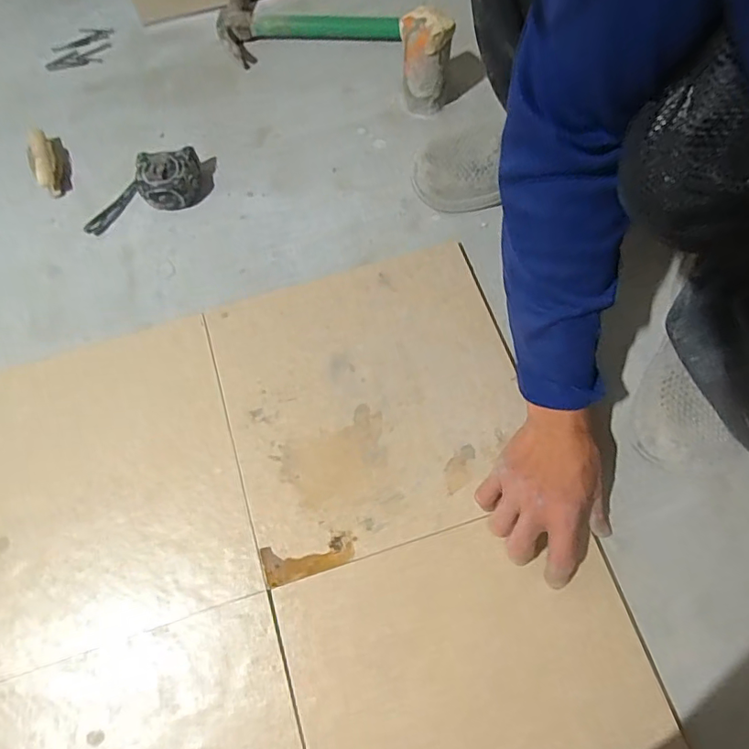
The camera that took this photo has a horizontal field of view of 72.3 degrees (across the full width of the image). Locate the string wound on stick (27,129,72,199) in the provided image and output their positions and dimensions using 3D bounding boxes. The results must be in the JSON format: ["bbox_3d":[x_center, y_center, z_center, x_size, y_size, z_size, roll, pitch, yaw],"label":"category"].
[{"bbox_3d":[-0.417,-0.272,0.653,0.035,0.033,0.098,-20,71,-6],"label":"string wound on stick"}]

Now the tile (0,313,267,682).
[{"bbox_3d":[-0.281,0.106,0.504,0.282,0.016,0.296,-17,70,-5],"label":"tile"}]

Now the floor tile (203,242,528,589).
[{"bbox_3d":[-0.001,0.021,0.530,0.293,0.011,0.289,-17,70,-5],"label":"floor tile"}]

